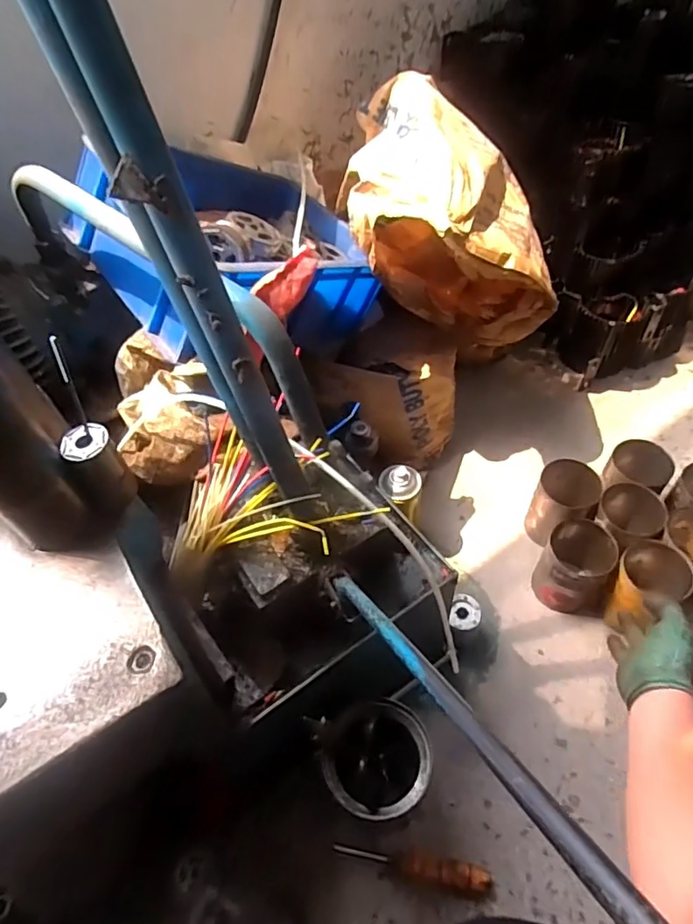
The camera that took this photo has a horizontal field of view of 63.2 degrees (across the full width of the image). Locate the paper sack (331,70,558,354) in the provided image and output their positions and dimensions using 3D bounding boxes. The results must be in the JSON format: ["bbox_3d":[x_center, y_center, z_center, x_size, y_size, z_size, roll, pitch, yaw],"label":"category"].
[{"bbox_3d":[0.176,-0.367,0.880,0.280,0.303,0.339,4,53,6],"label":"paper sack"}]

